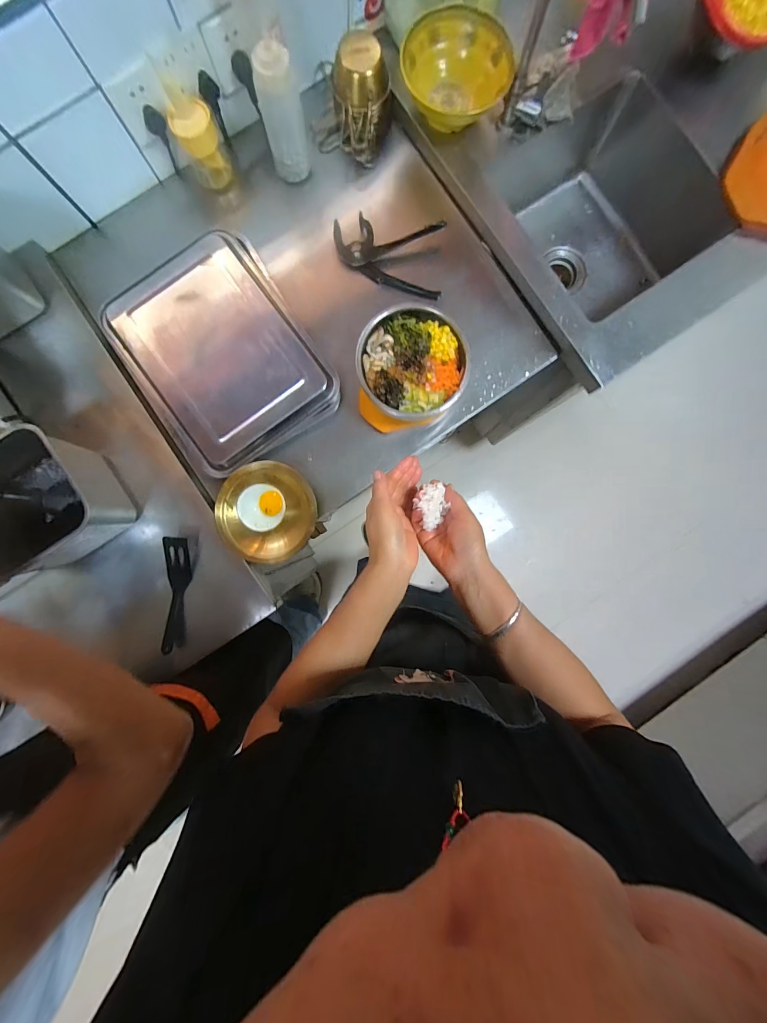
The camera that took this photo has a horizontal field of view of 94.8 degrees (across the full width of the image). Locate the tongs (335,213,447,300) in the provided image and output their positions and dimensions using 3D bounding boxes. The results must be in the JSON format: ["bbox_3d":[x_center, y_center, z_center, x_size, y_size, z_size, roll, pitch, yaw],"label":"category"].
[{"bbox_3d":[0.009,-0.477,0.661,0.202,0.025,0.133,3,88,-1],"label":"tongs"}]

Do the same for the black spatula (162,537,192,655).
[{"bbox_3d":[-0.357,0.143,0.611,0.040,0.042,0.195,3,88,-1],"label":"black spatula"}]

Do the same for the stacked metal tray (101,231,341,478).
[{"bbox_3d":[-0.300,-0.297,0.639,0.302,0.038,0.411,-33,88,-2],"label":"stacked metal tray"}]

